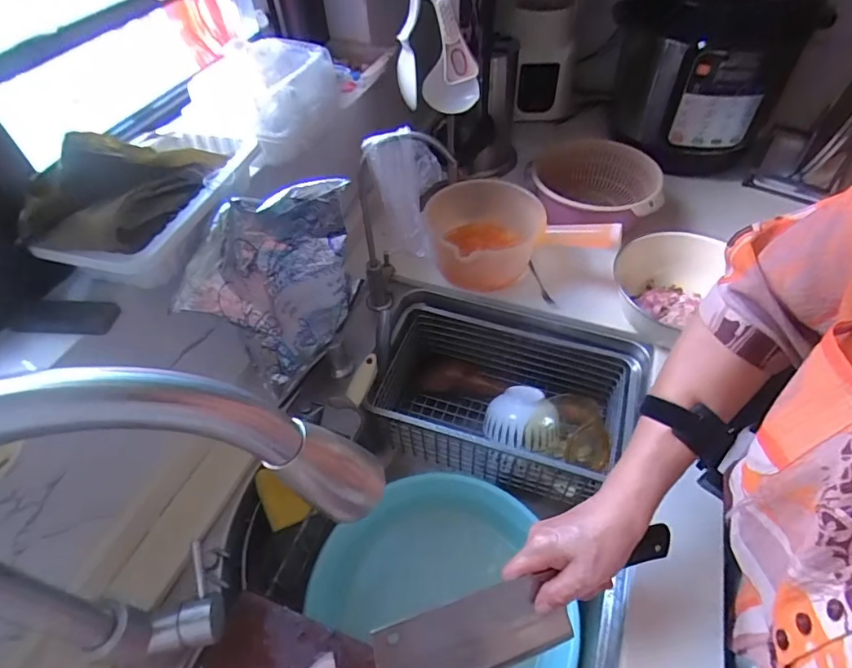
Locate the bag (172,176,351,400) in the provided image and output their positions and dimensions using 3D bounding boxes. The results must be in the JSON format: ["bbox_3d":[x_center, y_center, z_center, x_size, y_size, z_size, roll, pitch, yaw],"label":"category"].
[{"bbox_3d":[-0.169,-0.043,0.549,0.072,0.230,0.176,30,58,24],"label":"bag"}]

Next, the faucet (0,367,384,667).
[{"bbox_3d":[-0.159,0.132,0.316,0.256,0.331,0.048,-12,51,-7],"label":"faucet"}]

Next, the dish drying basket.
[{"bbox_3d":[0.111,0.105,0.757,0.356,0.135,0.217,15,53,15],"label":"dish drying basket"}]

